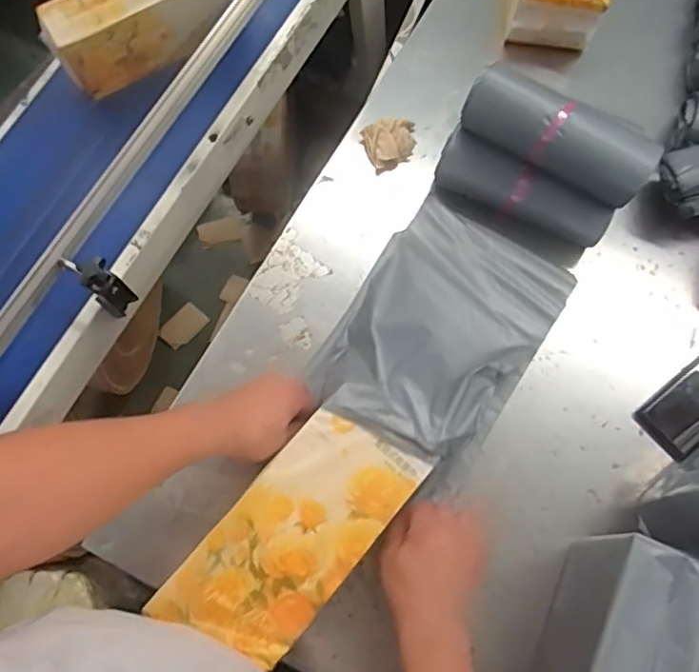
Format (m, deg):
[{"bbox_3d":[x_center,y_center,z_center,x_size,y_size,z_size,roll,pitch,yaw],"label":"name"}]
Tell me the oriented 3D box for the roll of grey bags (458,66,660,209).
[{"bbox_3d":[0.259,-0.253,0.722,0.239,0.061,0.074,27,71,7],"label":"roll of grey bags"}]

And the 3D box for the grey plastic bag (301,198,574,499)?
[{"bbox_3d":[0.119,-0.017,0.699,0.223,0.107,0.343,33,72,9],"label":"grey plastic bag"}]

